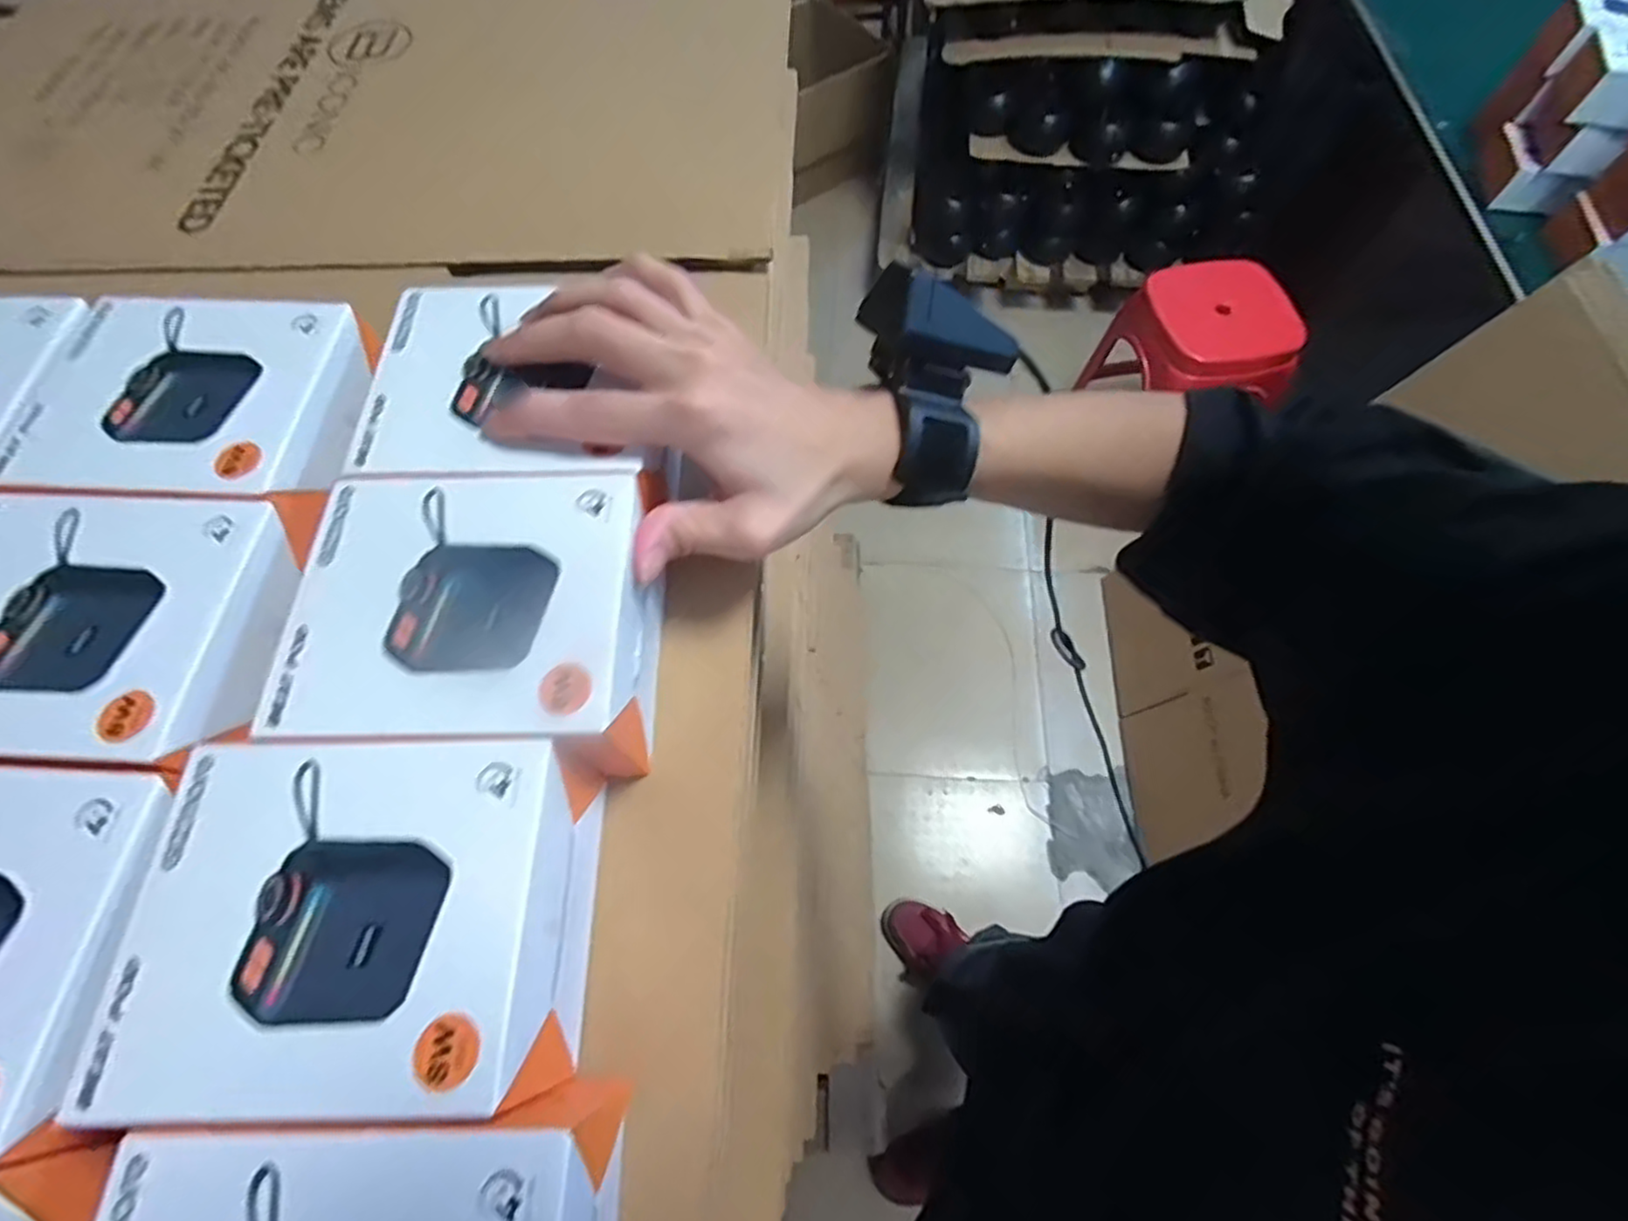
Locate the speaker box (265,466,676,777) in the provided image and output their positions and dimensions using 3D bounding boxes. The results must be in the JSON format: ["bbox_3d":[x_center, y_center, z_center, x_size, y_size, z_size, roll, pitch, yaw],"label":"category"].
[{"bbox_3d":[-0.115,0.007,0.261,0.117,0.060,0.099,1,64,2],"label":"speaker box"}]

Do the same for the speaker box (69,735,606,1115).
[{"bbox_3d":[-0.133,0.096,0.220,0.112,0.057,0.095,0,64,1],"label":"speaker box"}]

